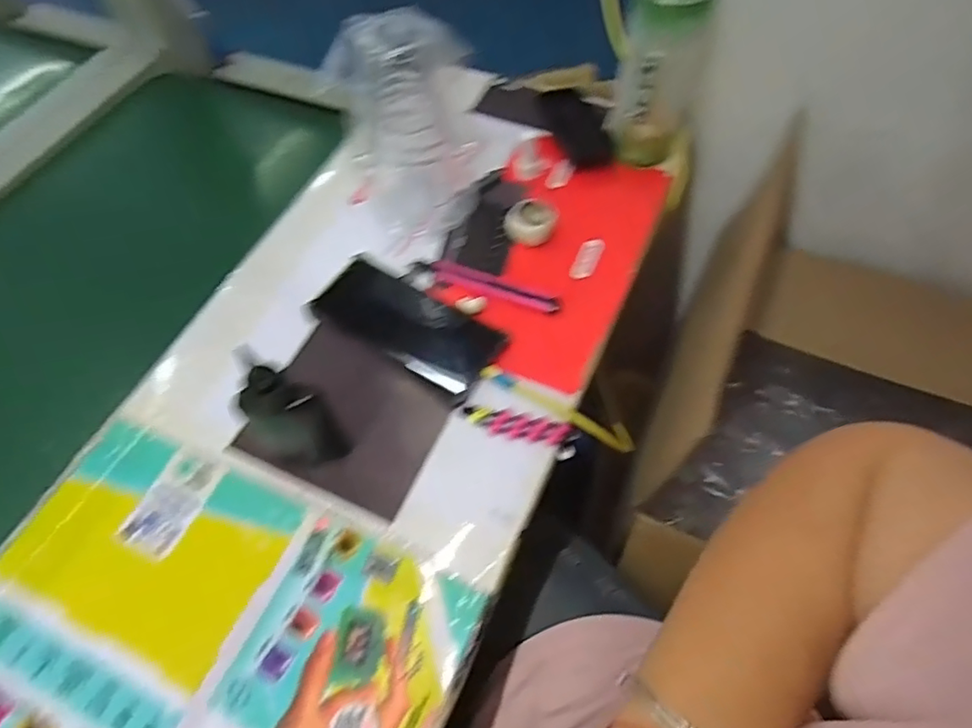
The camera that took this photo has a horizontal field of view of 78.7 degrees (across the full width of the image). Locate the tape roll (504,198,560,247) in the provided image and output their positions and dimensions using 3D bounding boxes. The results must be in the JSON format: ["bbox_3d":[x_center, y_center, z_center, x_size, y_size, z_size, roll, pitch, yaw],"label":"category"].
[{"bbox_3d":[0.040,-0.131,0.550,0.039,0.028,0.042,-34,63,-17],"label":"tape roll"}]

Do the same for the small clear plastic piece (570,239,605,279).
[{"bbox_3d":[0.092,-0.096,0.542,0.021,0.007,0.051,18,61,12],"label":"small clear plastic piece"}]

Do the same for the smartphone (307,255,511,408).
[{"bbox_3d":[-0.068,-0.032,0.507,0.159,0.016,0.074,29,64,18],"label":"smartphone"}]

